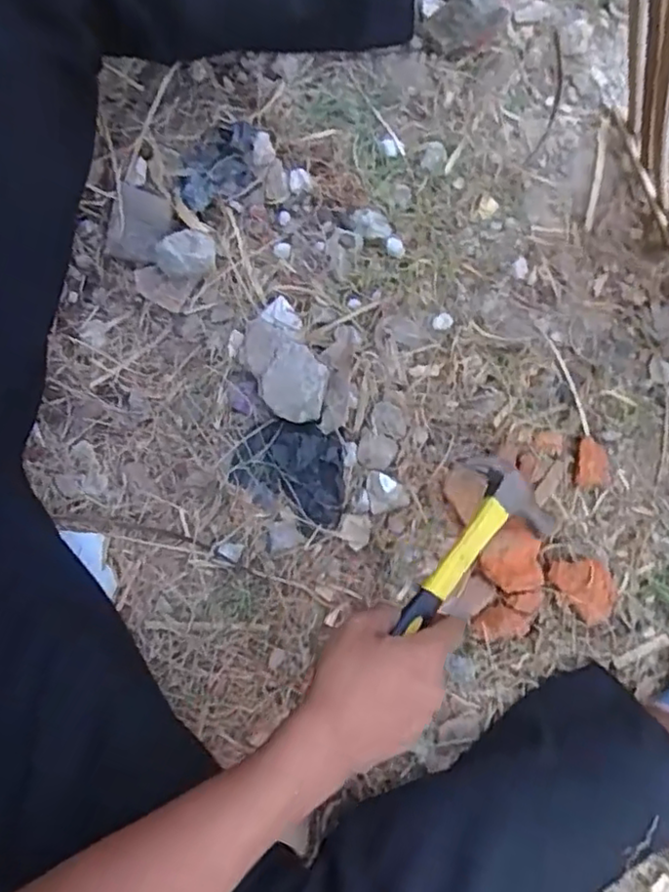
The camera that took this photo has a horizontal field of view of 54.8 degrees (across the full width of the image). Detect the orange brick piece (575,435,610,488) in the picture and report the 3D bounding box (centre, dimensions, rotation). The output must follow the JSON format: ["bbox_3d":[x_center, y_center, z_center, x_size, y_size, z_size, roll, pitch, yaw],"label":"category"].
[{"bbox_3d":[0.237,0.018,0.589,0.032,0.012,0.046,15,80,2],"label":"orange brick piece"}]

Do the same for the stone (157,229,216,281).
[{"bbox_3d":[-0.136,-0.178,0.606,0.051,0.030,0.040,-38,82,-7],"label":"stone"}]

